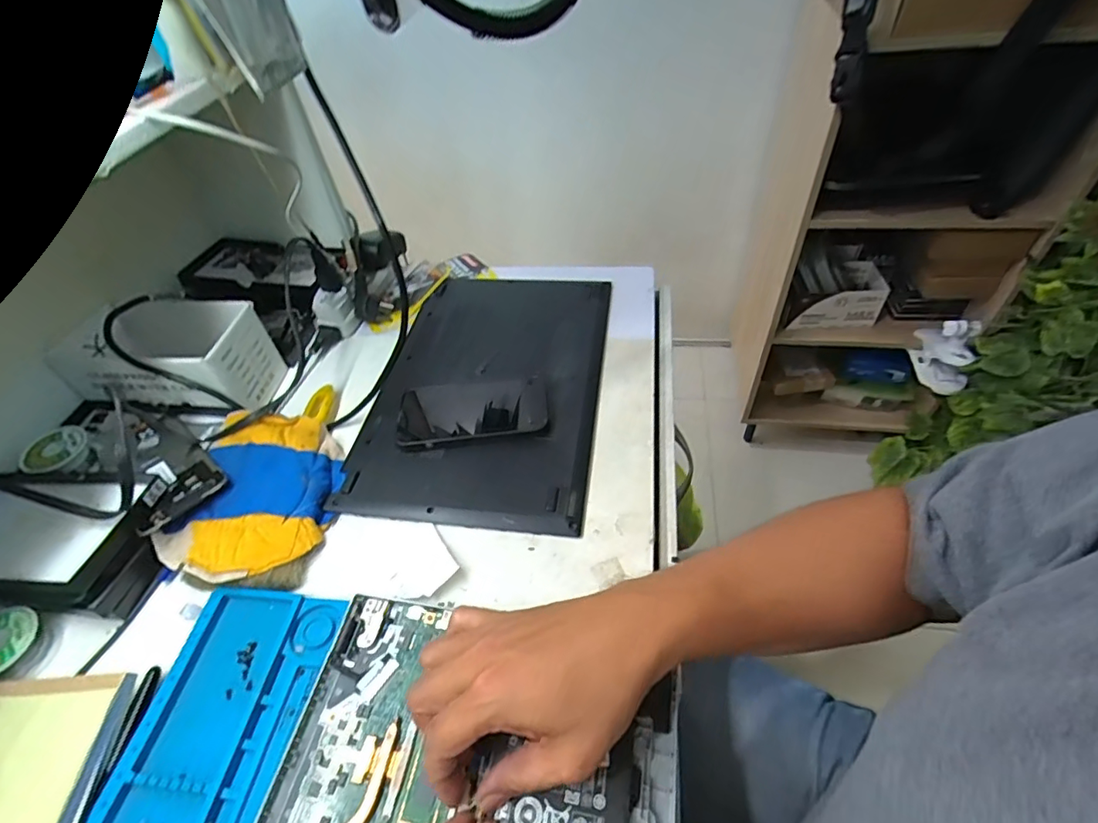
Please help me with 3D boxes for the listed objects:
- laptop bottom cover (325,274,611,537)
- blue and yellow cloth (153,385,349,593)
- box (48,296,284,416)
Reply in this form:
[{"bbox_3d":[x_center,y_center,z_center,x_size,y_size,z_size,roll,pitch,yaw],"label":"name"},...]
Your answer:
[{"bbox_3d":[-0.064,-0.044,0.580,0.235,0.016,0.370,5,49,8],"label":"laptop bottom cover"},{"bbox_3d":[-0.257,0.058,0.492,0.127,0.032,0.214,3,48,6],"label":"blue and yellow cloth"},{"bbox_3d":[-0.410,-0.061,0.570,0.200,0.085,0.111,5,49,8],"label":"box"}]

